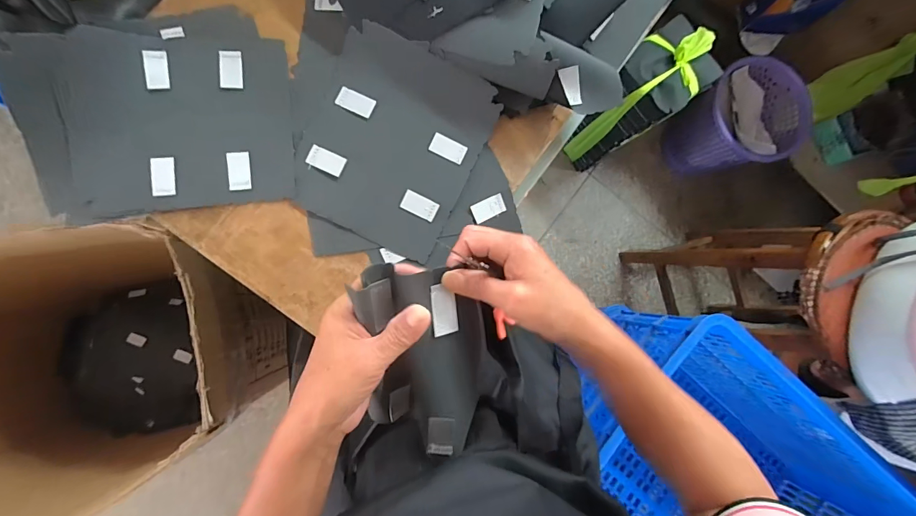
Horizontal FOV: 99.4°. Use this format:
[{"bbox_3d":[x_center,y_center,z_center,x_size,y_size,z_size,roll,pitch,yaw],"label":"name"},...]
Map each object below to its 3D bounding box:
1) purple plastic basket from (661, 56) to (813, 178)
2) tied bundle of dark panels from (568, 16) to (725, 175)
[{"bbox_3d":[0.797,-0.390,1.140,0.268,0.291,0.275,0,86,-7],"label":"purple plastic basket"},{"bbox_3d":[0.450,-0.408,1.024,0.204,0.393,0.160,-37,91,-8],"label":"tied bundle of dark panels"}]

